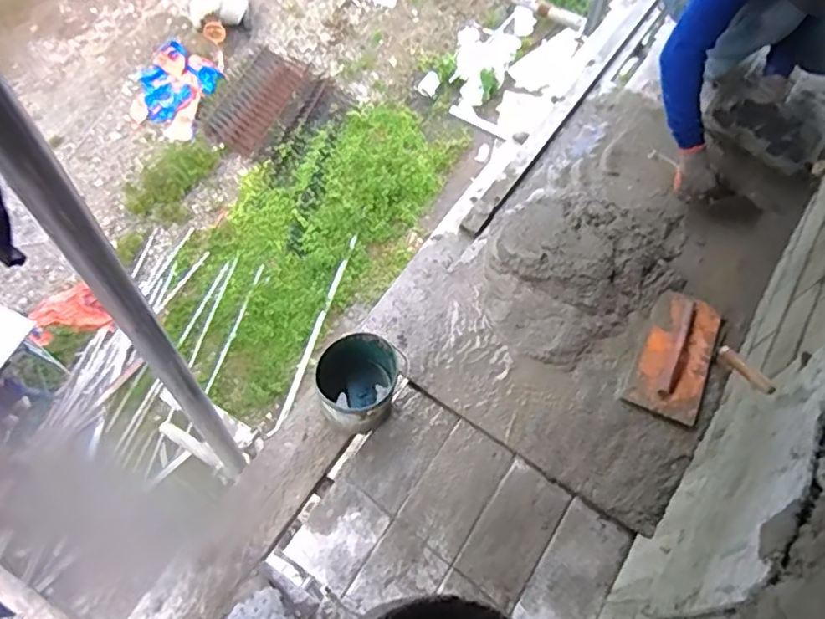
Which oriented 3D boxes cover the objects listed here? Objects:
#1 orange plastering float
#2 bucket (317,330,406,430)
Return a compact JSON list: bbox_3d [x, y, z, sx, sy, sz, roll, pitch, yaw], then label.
[{"bbox_3d":[0.641,0.105,1.470,0.169,0.045,0.337,24,64,12],"label":"orange plastering float"},{"bbox_3d":[-0.118,0.166,1.345,0.157,0.191,0.192,15,62,7],"label":"bucket"}]

